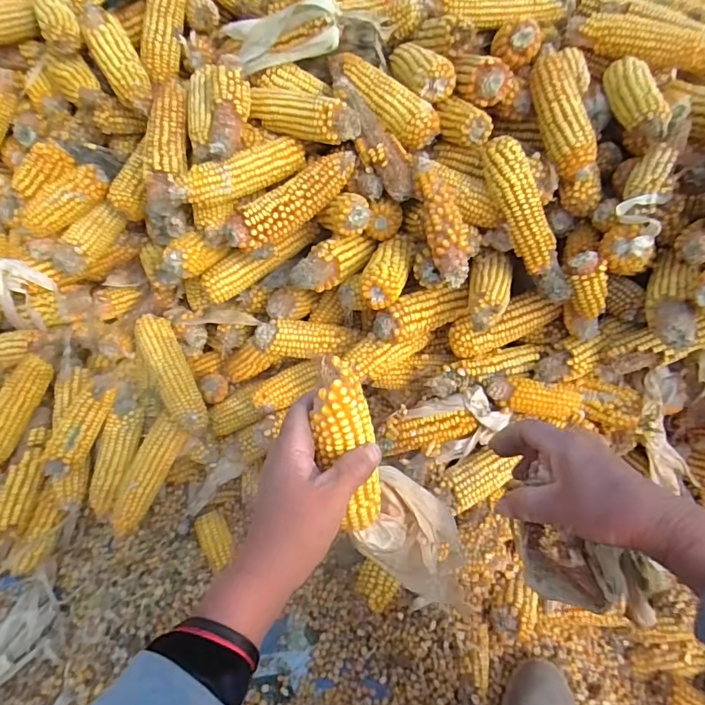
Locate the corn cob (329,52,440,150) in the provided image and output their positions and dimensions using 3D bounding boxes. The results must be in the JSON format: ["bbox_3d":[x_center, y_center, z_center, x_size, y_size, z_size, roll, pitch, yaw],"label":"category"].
[{"bbox_3d":[0.034,-0.310,0.587,0.160,0.042,0.043,45,57,9],"label":"corn cob"}]

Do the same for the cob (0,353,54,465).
[{"bbox_3d":[-0.461,0.079,0.658,0.049,0.041,0.159,23,79,13],"label":"cob"}]

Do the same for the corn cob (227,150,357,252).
[{"bbox_3d":[-0.066,-0.176,0.563,0.179,0.041,0.041,-39,63,-13],"label":"corn cob"}]

